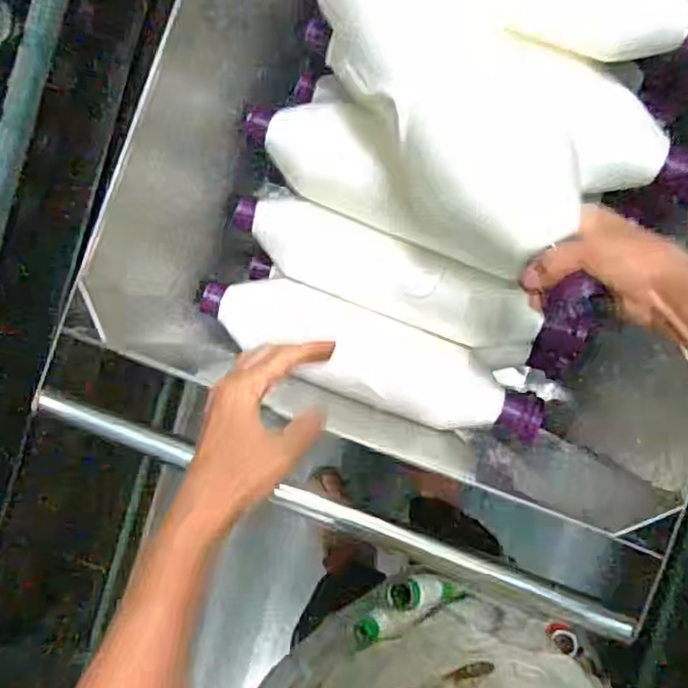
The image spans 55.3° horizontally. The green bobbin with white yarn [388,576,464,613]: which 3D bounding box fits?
[{"bbox_3d":[0.075,0.210,0.560,0.027,0.096,0.027,37,98,37],"label":"green bobbin with white yarn"}]

